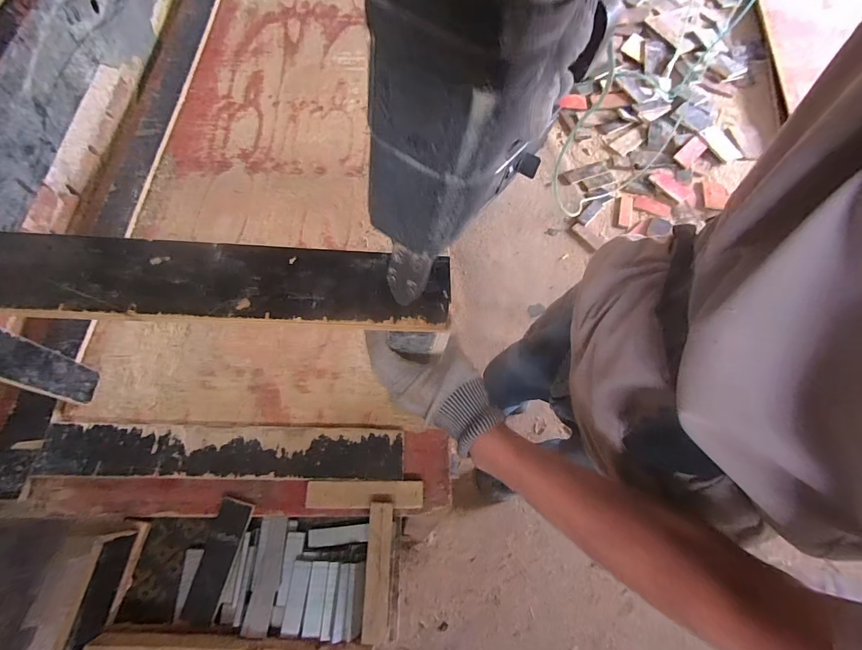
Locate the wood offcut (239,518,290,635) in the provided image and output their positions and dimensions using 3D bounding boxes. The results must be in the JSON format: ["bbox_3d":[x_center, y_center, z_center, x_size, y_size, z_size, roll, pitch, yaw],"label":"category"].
[{"bbox_3d":[-0.256,0.392,0.613,0.036,0.016,0.160,6,68,2],"label":"wood offcut"}]

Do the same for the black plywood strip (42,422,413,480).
[{"bbox_3d":[-0.339,0.212,0.662,0.575,0.011,0.086,3,66,-5],"label":"black plywood strip"}]

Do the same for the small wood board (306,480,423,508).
[{"bbox_3d":[-0.109,0.284,0.653,0.189,0.020,0.042,0,68,-1],"label":"small wood board"}]

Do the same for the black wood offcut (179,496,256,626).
[{"bbox_3d":[-0.339,0.371,0.616,0.052,0.012,0.177,15,77,6],"label":"black wood offcut"}]

